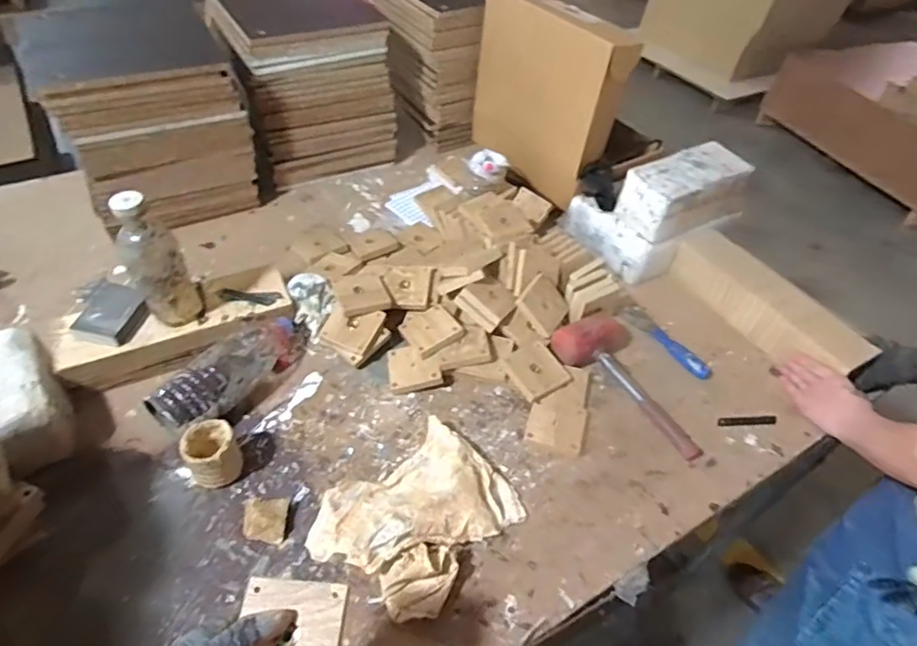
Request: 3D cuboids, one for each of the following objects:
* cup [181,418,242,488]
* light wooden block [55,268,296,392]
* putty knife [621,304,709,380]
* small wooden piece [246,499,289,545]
[{"bbox_3d":[-0.324,0.177,0.737,0.064,0.072,0.069,3,46,-3],"label":"cup"},{"bbox_3d":[-0.434,0.011,0.880,0.330,0.075,0.101,-19,51,-22],"label":"light wooden block"},{"bbox_3d":[0.363,0.025,0.970,0.045,0.020,0.189,-24,53,-26],"label":"putty knife"},{"bbox_3d":[-0.243,0.247,0.703,0.050,0.023,0.055,-4,47,-10],"label":"small wooden piece"}]

